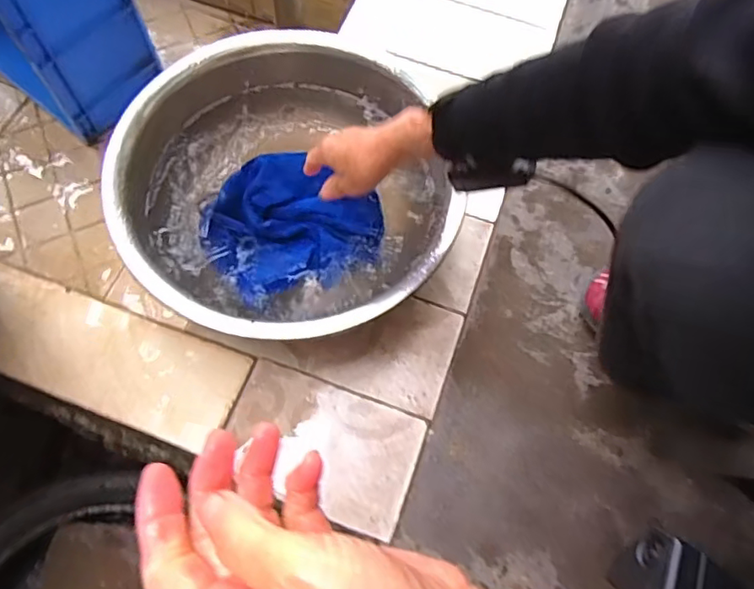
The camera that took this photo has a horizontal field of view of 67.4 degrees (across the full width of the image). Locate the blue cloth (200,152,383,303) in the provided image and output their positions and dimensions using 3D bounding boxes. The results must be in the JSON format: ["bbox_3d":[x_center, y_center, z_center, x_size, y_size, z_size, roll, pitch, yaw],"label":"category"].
[{"bbox_3d":[-0.097,-0.081,0.636,0.182,0.027,0.161,-38,77,-13],"label":"blue cloth"}]

